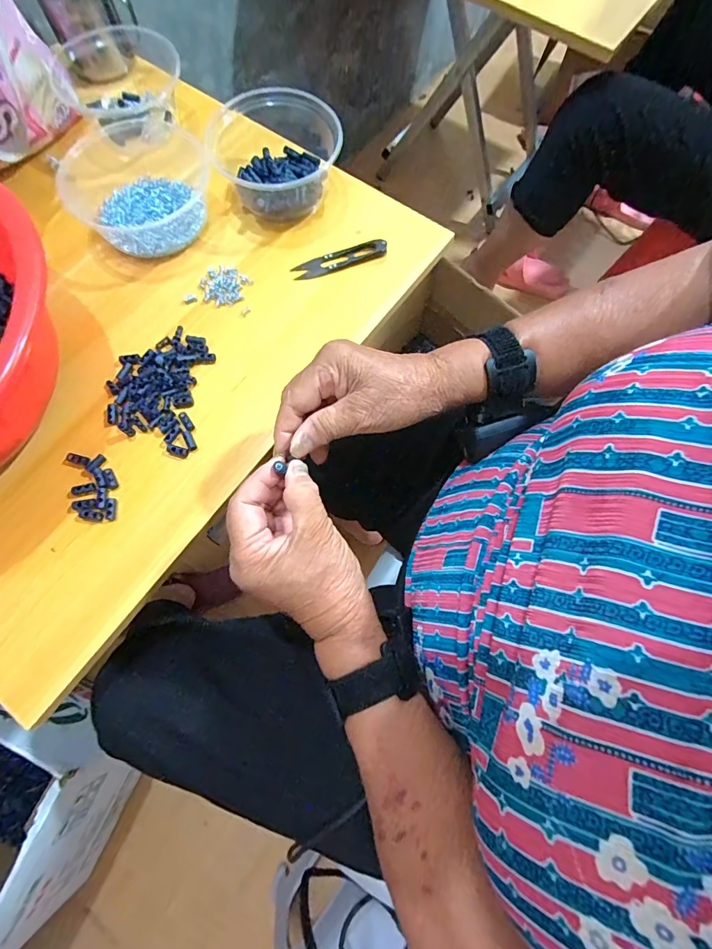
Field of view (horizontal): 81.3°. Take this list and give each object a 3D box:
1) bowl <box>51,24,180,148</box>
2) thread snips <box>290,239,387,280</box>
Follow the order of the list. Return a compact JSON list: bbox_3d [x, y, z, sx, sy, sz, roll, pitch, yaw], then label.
[{"bbox_3d":[-0.269,-0.461,0.488,0.136,0.050,0.143,-14,71,-5],"label":"bowl"},{"bbox_3d":[-0.017,-0.228,0.439,0.100,0.012,0.026,-19,71,-7],"label":"thread snips"}]

